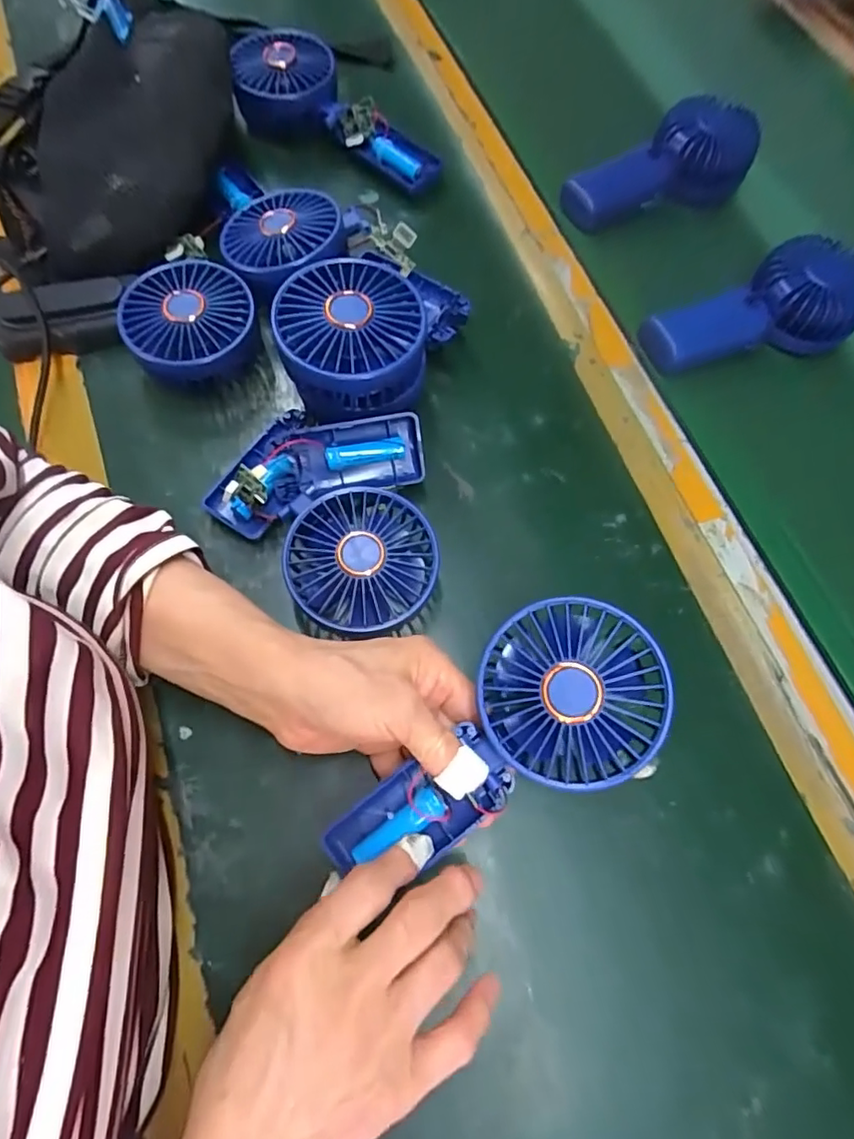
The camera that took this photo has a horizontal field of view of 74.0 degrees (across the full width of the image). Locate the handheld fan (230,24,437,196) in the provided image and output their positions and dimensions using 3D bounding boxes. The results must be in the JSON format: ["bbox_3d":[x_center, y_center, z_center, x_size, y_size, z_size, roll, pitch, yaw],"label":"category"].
[{"bbox_3d":[-0.077,-0.381,0.474,0.197,0.043,0.093,32,72,9],"label":"handheld fan"}]

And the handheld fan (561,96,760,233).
[{"bbox_3d":[0.196,-0.354,0.494,0.177,0.050,0.076,-22,72,-9],"label":"handheld fan"}]

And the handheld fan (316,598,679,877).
[{"bbox_3d":[0.031,0.086,0.272,0.176,0.026,0.080,-38,74,9],"label":"handheld fan"}]

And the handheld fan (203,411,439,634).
[{"bbox_3d":[-0.061,-0.033,0.348,0.139,0.057,0.134,1,70,-2],"label":"handheld fan"}]

